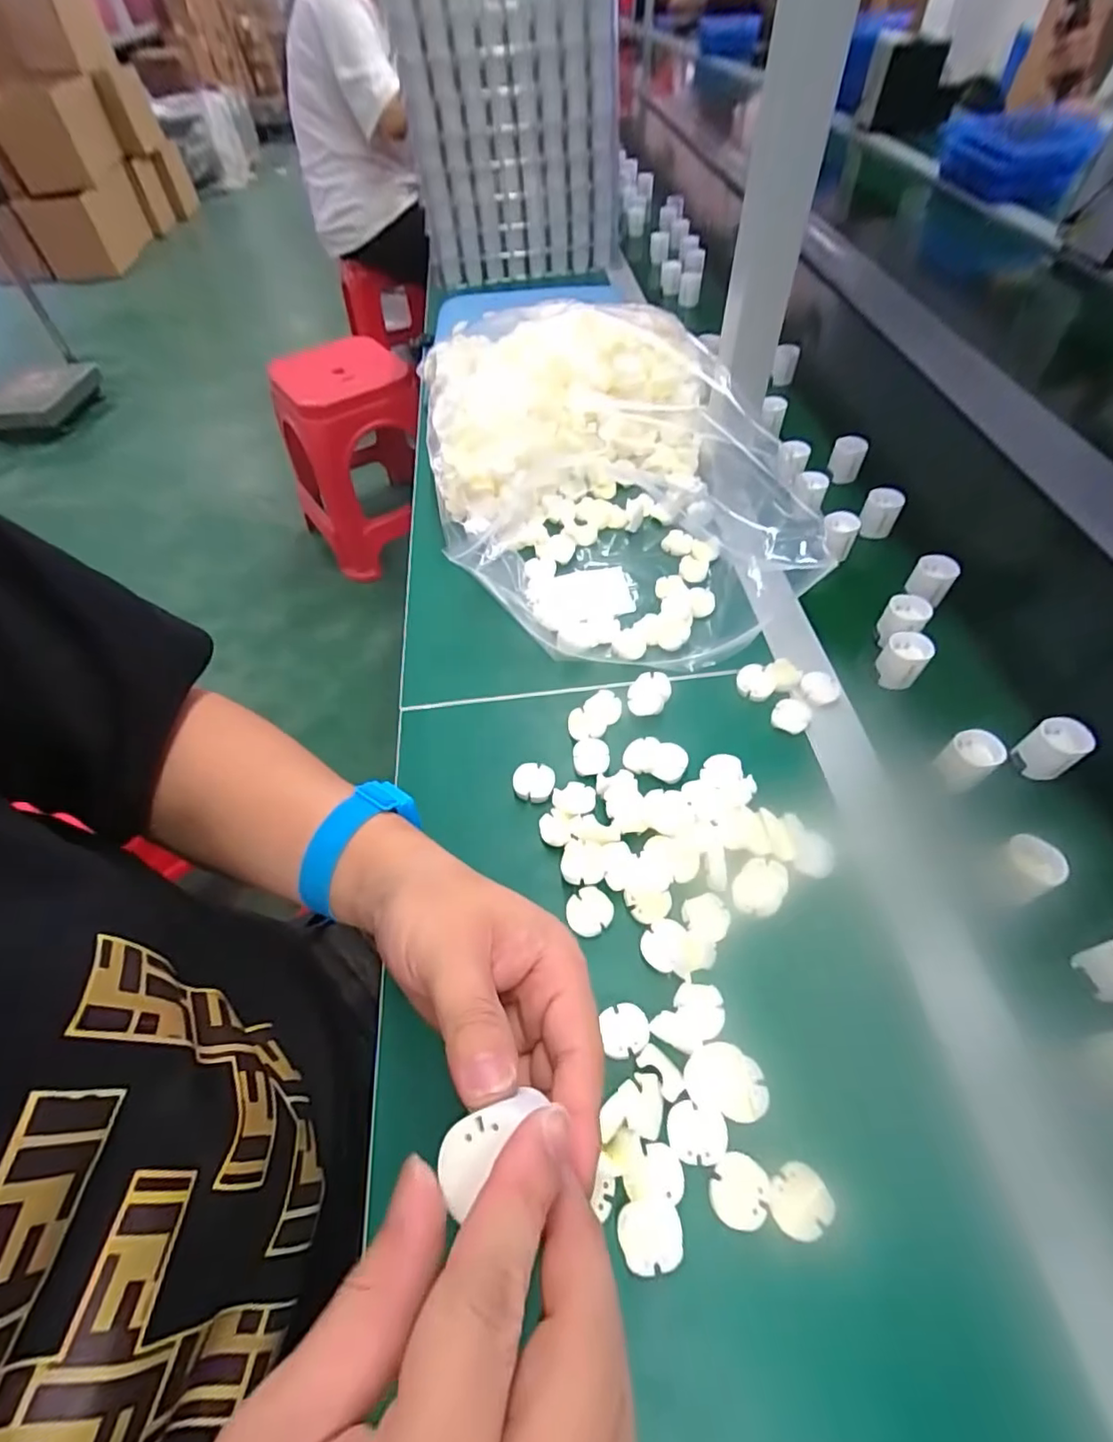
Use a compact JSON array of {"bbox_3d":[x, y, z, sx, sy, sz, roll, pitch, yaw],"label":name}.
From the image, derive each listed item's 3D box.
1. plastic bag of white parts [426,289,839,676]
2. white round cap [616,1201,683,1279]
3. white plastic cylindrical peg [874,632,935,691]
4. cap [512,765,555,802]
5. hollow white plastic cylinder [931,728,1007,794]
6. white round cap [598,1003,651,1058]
[{"bbox_3d":[0.033,-0.237,0.530,0.286,0.103,0.435,-14,55,-5],"label":"plastic bag of white parts"},{"bbox_3d":[0.042,0.229,0.258,0.028,0.004,0.024,-5,55,0],"label":"white round cap"},{"bbox_3d":[0.265,-0.047,0.444,0.031,0.030,0.034,-2,55,3],"label":"white plastic cylindrical peg"},{"bbox_3d":[-0.015,0.042,0.397,0.028,0.007,0.025,11,57,12],"label":"cap"},{"bbox_3d":[0.275,0.026,0.389,0.025,0.037,0.028,-18,56,-8],"label":"hollow white plastic cylinder"},{"bbox_3d":[0.036,0.164,0.309,0.025,0.005,0.024,-2,55,3],"label":"white round cap"}]

